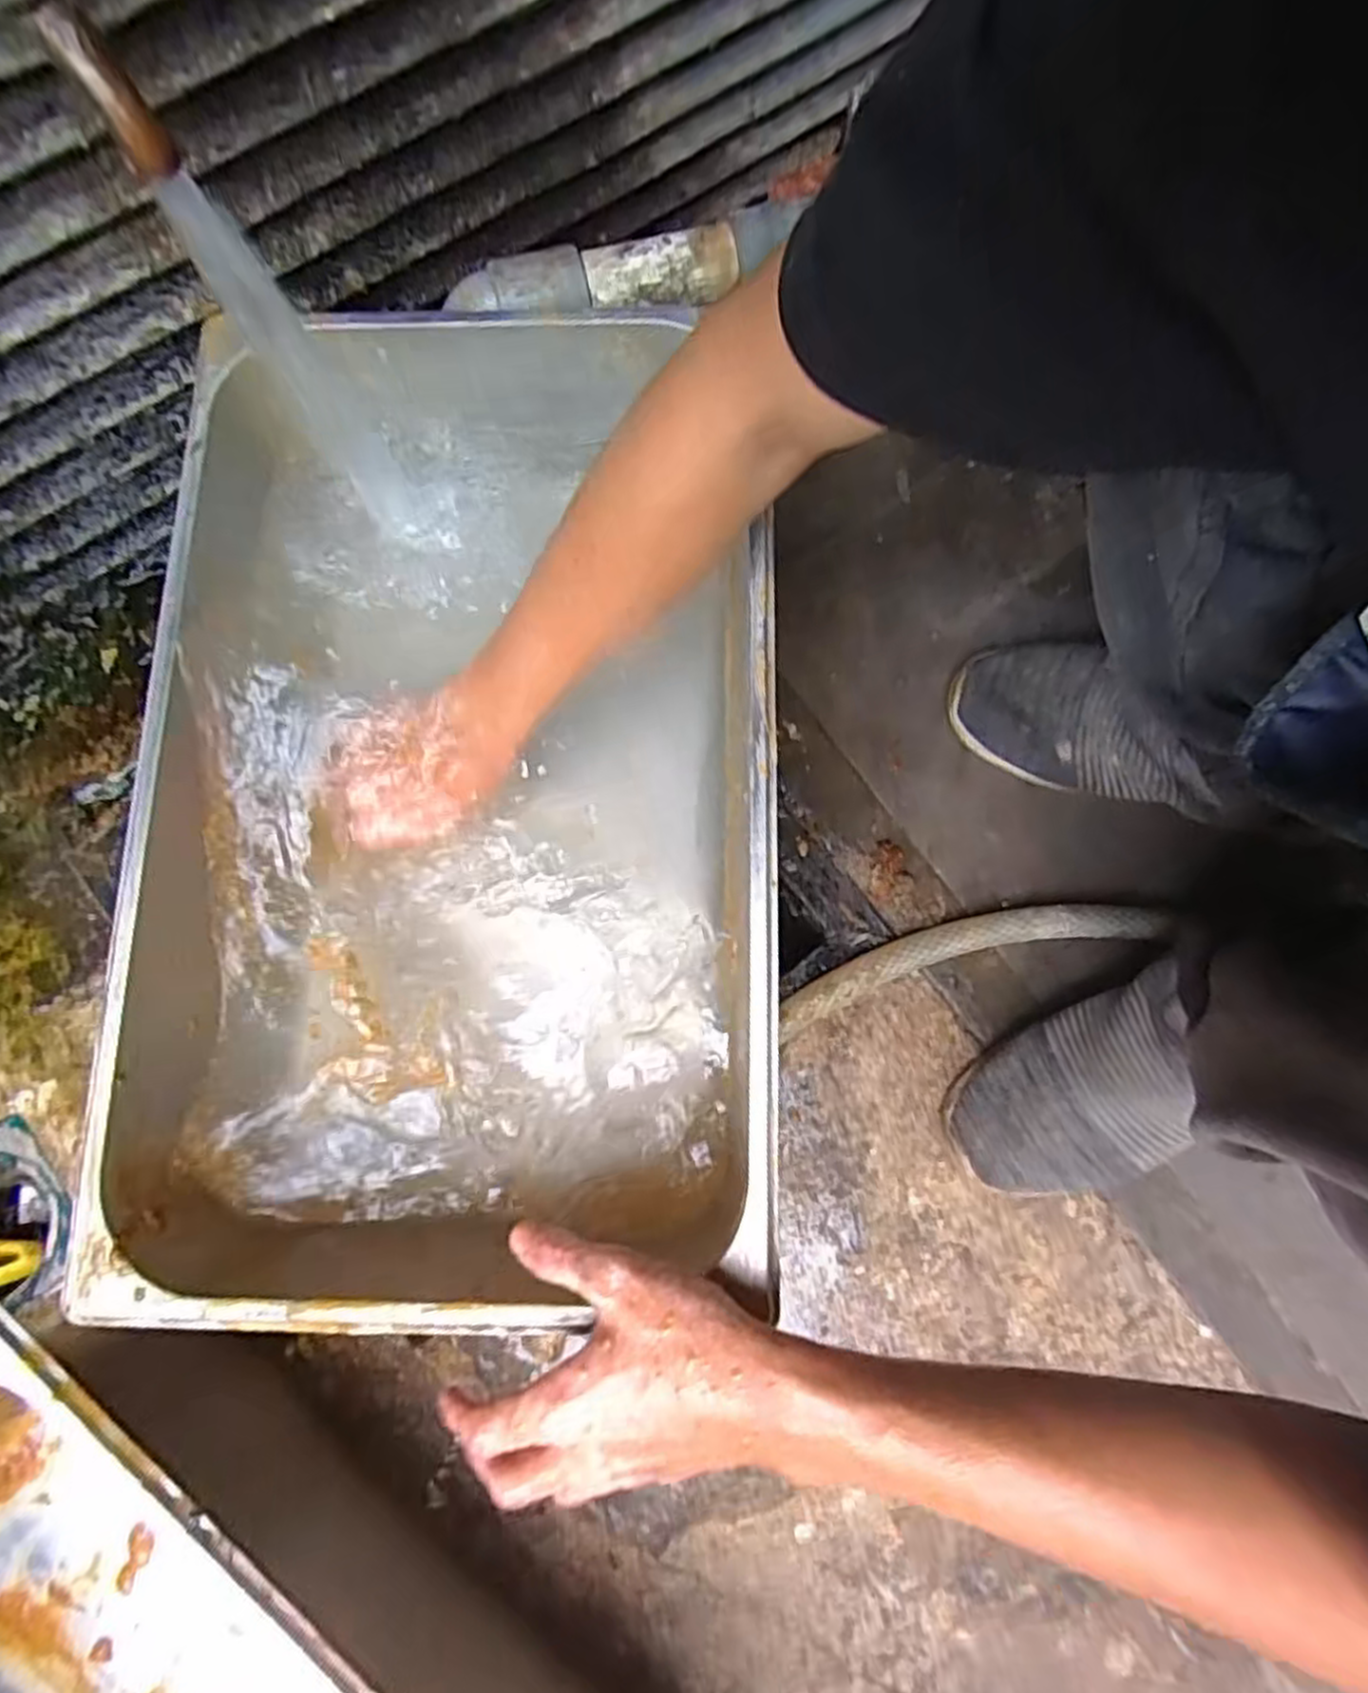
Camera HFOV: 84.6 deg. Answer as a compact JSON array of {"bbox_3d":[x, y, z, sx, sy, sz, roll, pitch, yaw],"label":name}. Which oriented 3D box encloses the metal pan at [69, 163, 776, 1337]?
[{"bbox_3d":[-0.120,-0.033,0.417,0.319,0.105,0.509,1,79,0],"label":"metal pan"}]

